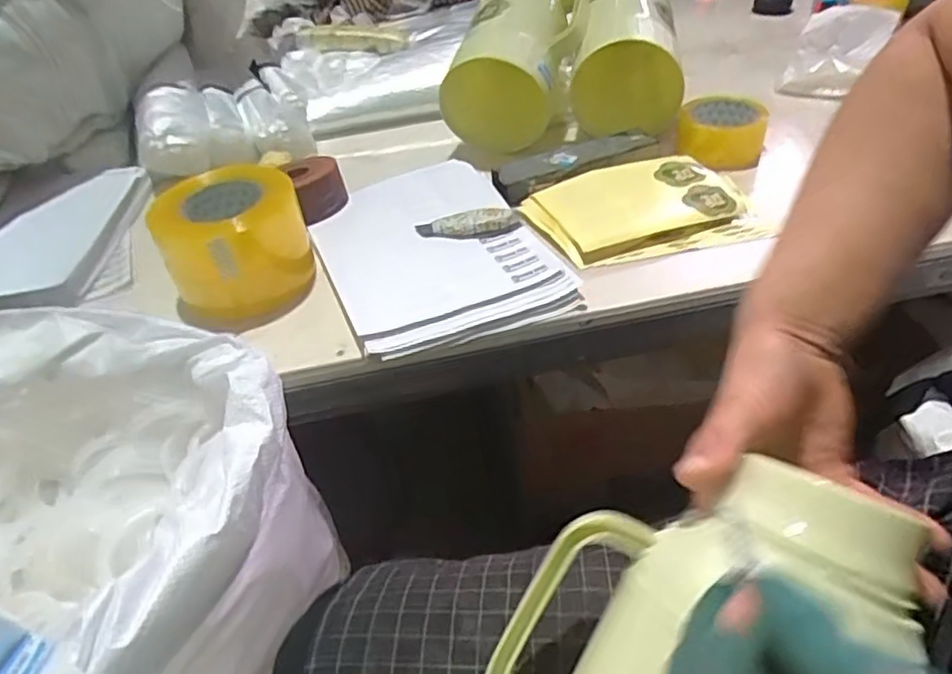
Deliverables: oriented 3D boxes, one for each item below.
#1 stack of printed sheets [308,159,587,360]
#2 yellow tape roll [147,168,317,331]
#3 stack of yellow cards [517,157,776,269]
[{"bbox_3d":[-0.049,-0.096,0.697,0.221,0.042,0.308,-17,42,-12],"label":"stack of printed sheets"},{"bbox_3d":[-0.233,-0.090,0.637,0.133,0.103,0.133,-4,41,3],"label":"yellow tape roll"},{"bbox_3d":[0.177,-0.144,0.717,0.229,0.024,0.159,-10,41,-4],"label":"stack of yellow cards"}]

